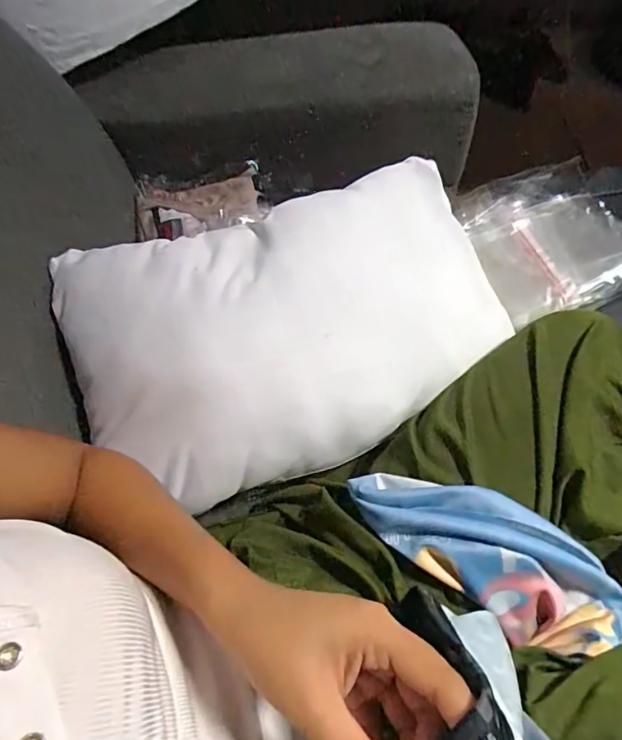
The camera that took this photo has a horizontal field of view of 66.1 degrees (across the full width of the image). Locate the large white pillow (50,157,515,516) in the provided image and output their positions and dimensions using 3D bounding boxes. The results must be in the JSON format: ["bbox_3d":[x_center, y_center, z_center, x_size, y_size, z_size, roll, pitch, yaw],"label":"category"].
[{"bbox_3d":[-0.009,-0.052,0.490,0.442,0.130,0.264,-22,61,-11],"label":"large white pillow"}]

